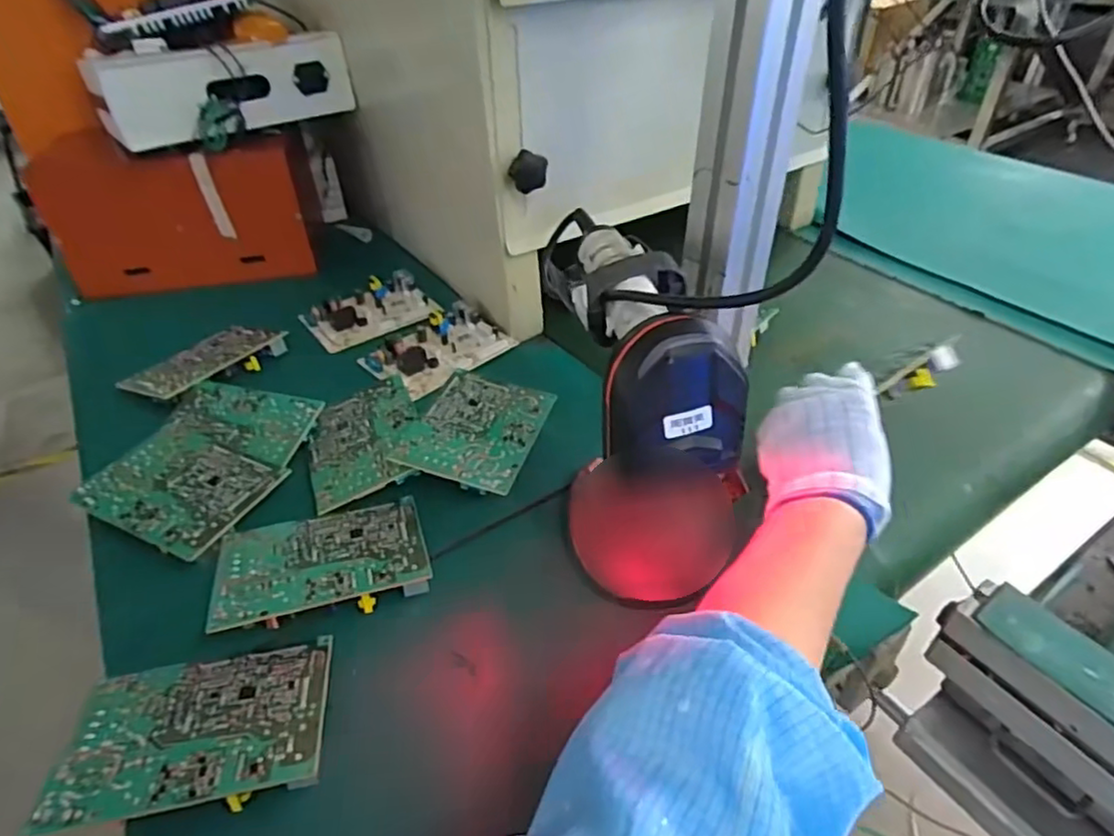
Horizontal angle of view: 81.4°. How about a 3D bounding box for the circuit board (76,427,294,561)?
[{"bbox_3d":[-0.302,0.051,0.515,0.135,0.014,0.100,16,44,21],"label":"circuit board"}]

